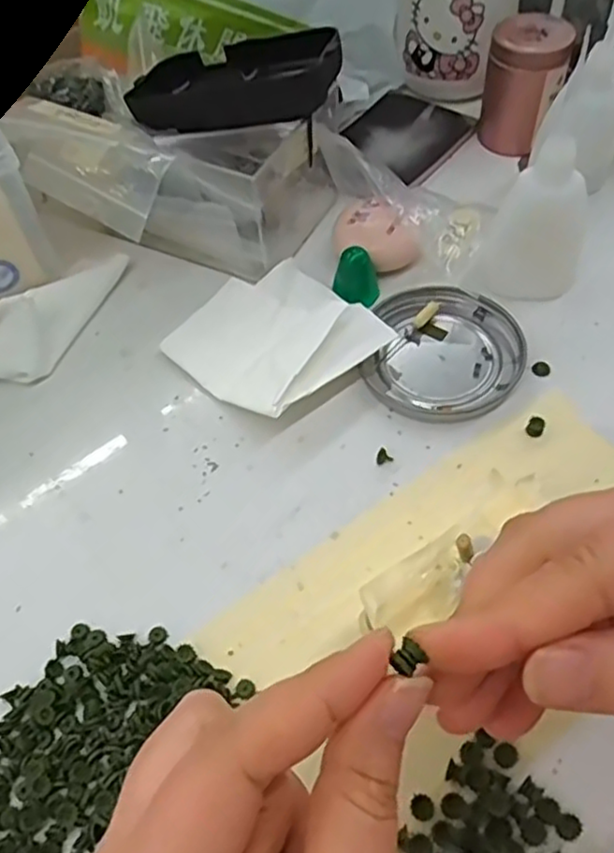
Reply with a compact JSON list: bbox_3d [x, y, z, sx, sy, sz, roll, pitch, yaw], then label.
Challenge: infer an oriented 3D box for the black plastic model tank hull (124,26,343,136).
[{"bbox_3d":[-0.035,-0.175,0.349,0.119,0.023,0.054,8,56,28],"label":"black plastic model tank hull"}]

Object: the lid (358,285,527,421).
[{"bbox_3d":[0.067,-0.036,0.334,0.073,0.012,0.072,-2,57,3],"label":"lid"}]

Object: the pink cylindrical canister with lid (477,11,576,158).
[{"bbox_3d":[0.128,-0.201,0.404,0.044,0.062,0.041,14,59,13],"label":"pink cylindrical canister with lid"}]

